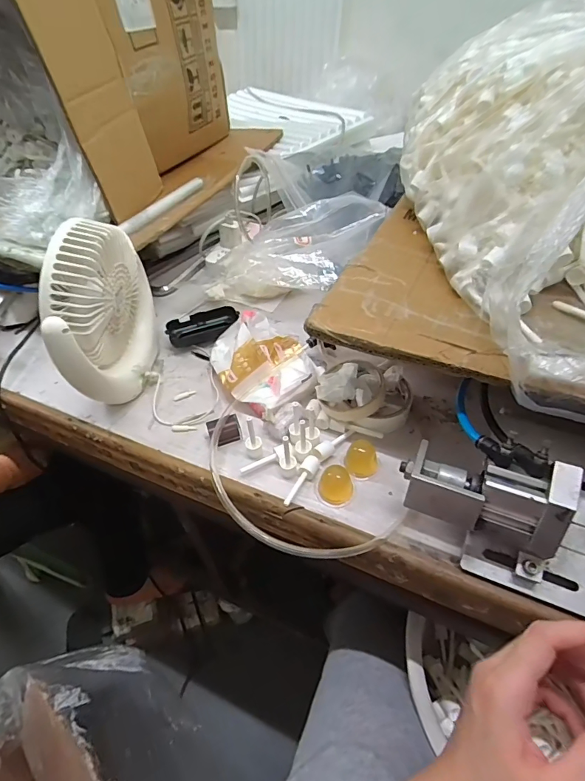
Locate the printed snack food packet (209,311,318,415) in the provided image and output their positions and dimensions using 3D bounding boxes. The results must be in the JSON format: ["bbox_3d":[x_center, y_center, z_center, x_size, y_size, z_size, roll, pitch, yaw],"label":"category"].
[{"bbox_3d":[-0.037,-0.043,0.561,0.127,0.060,0.147,-20,50,-13],"label":"printed snack food packet"}]

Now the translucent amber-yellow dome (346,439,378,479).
[{"bbox_3d":[0.078,0.078,0.472,0.035,0.030,0.031,7,49,11],"label":"translucent amber-yellow dome"}]

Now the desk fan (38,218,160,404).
[{"bbox_3d":[-0.229,-0.095,0.524,0.052,0.208,0.192,-1,48,4],"label":"desk fan"}]

